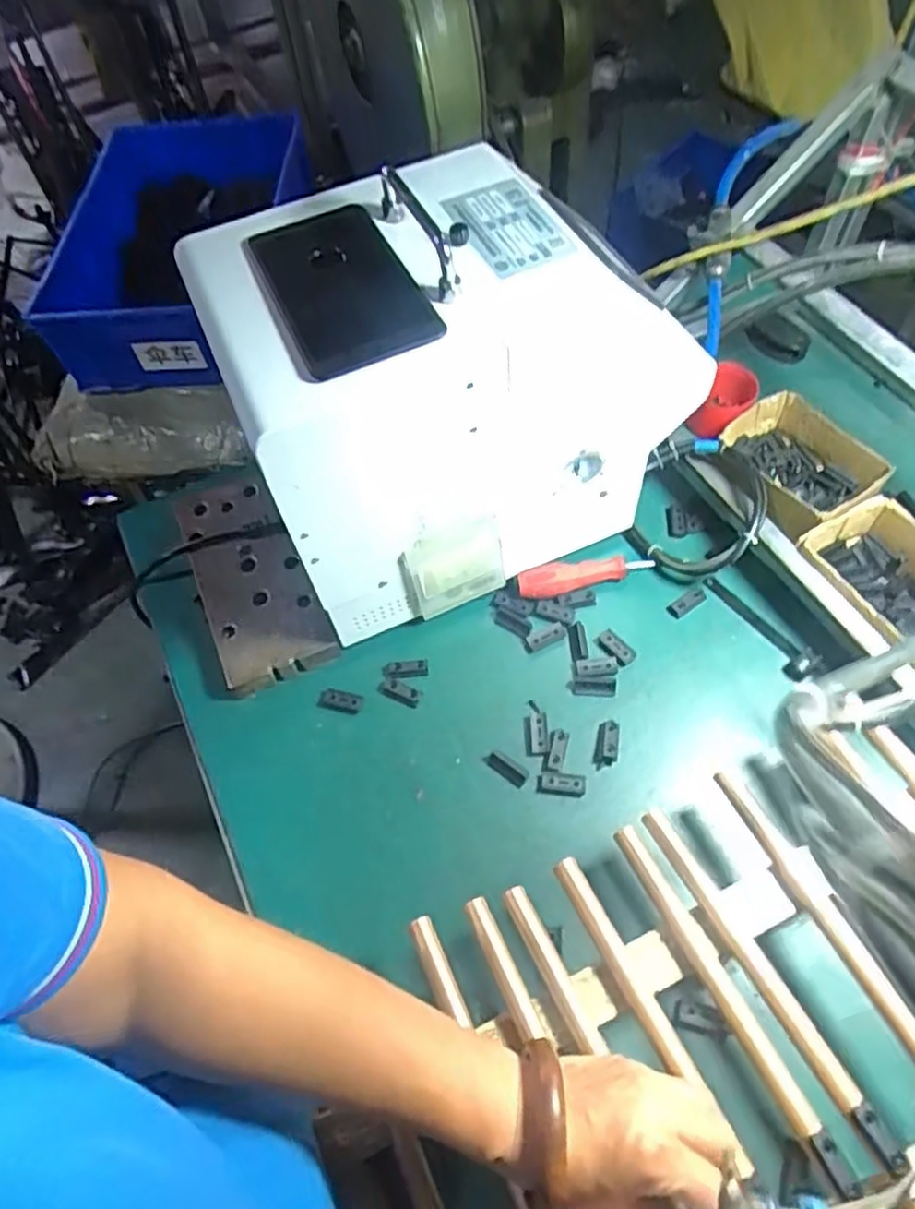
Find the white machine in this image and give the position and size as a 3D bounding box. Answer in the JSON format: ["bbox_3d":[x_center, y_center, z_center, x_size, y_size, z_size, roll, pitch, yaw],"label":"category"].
[{"bbox_3d":[0.001,-0.170,0.618,0.327,0.304,0.233,-21,61,-8],"label":"white machine"}]

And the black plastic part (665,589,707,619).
[{"bbox_3d":[0.210,-0.002,0.662,0.035,0.005,0.015,-30,62,-12],"label":"black plastic part"}]

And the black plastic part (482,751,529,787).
[{"bbox_3d":[0.041,0.136,0.597,0.039,0.005,0.015,34,68,21],"label":"black plastic part"}]

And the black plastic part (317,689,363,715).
[{"bbox_3d":[-0.105,0.086,0.645,0.040,0.006,0.018,10,61,10],"label":"black plastic part"}]

